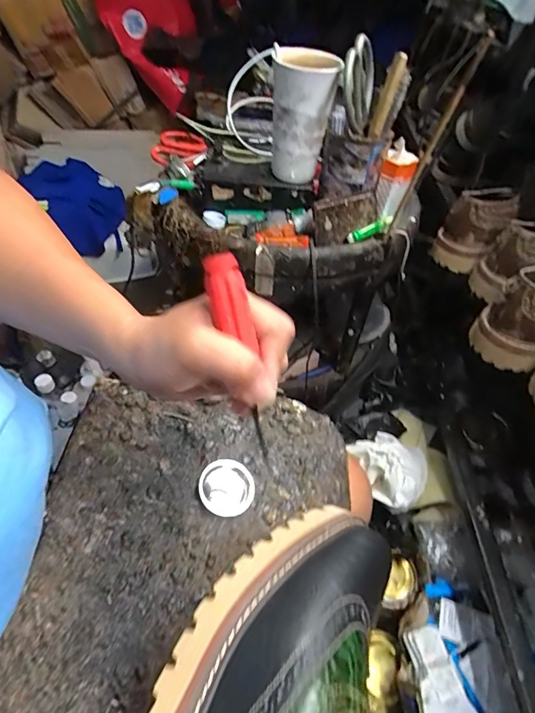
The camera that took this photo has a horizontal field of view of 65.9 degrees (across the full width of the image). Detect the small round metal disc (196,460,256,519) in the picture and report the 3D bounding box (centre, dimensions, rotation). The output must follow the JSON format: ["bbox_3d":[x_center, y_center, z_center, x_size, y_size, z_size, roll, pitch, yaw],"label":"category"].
[{"bbox_3d":[-0.035,0.113,0.357,0.047,0.005,0.047,12,57,-19],"label":"small round metal disc"}]

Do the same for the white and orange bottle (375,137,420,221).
[{"bbox_3d":[0.174,-0.239,0.563,0.042,0.098,0.041,16,27,10],"label":"white and orange bottle"}]

